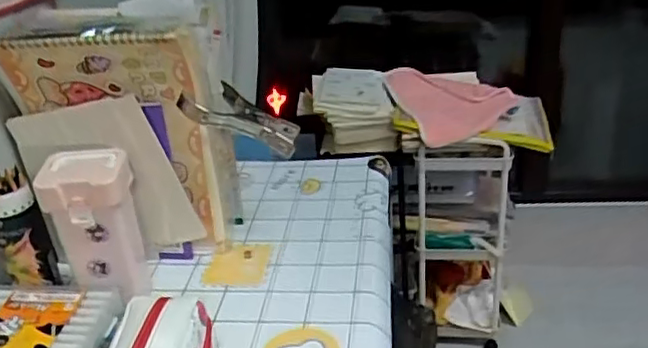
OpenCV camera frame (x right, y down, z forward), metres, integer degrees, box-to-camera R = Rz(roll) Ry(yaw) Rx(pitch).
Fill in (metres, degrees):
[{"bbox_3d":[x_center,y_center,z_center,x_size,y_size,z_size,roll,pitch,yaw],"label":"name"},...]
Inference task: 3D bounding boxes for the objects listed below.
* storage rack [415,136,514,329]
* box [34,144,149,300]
[{"bbox_3d":[0.345,0.117,1.585,0.210,0.497,0.291,1,31,14],"label":"storage rack"},{"bbox_3d":[-0.230,0.059,0.656,0.085,0.157,0.062,-12,31,-8],"label":"box"}]

